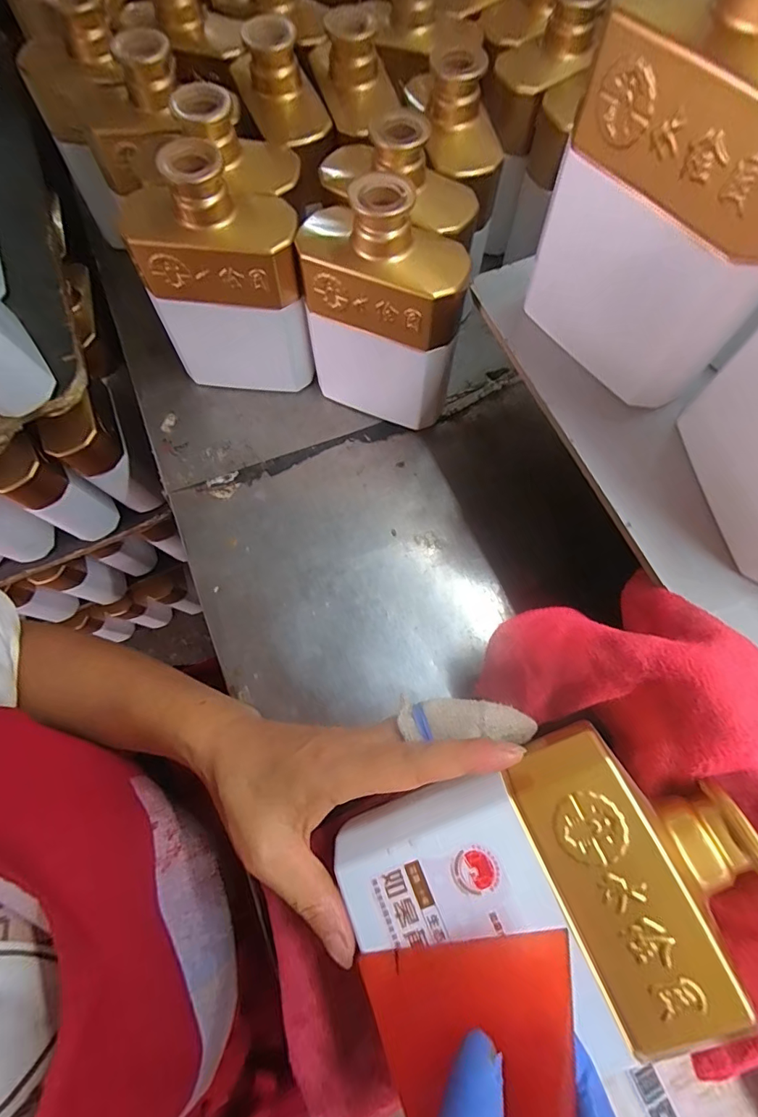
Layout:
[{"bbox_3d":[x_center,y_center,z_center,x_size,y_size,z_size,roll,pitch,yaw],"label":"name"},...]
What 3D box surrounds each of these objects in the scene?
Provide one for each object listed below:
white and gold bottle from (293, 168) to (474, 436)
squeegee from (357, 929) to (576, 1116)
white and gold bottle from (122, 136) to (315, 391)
[{"bbox_3d":[0.003,-0.174,0.337,0.113,0.163,0.051,25,72,9],"label":"white and gold bottle"},{"bbox_3d":[0.031,0.172,0.164,0.085,0.004,0.055,-26,39,22],"label":"squeegee"},{"bbox_3d":[-0.112,-0.203,0.347,0.116,0.159,0.058,6,70,2],"label":"white and gold bottle"}]

